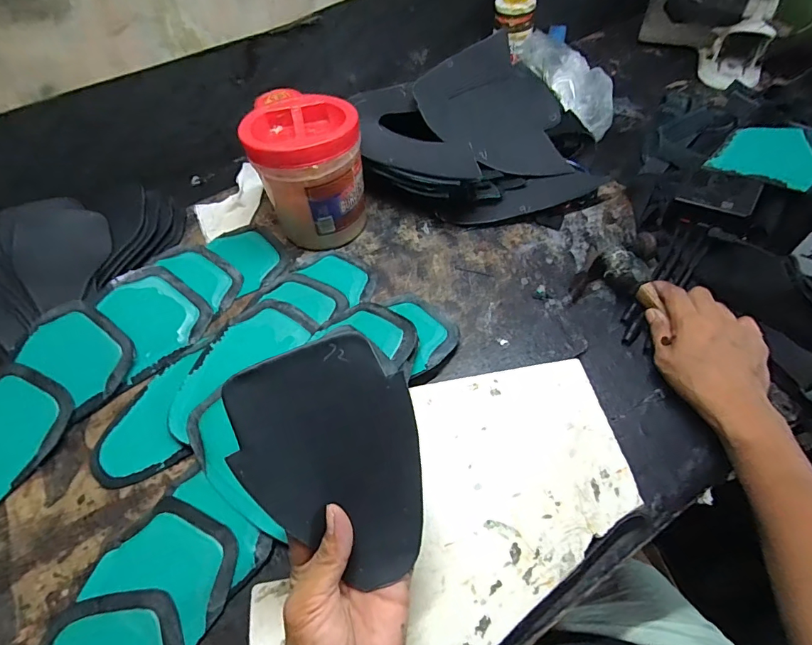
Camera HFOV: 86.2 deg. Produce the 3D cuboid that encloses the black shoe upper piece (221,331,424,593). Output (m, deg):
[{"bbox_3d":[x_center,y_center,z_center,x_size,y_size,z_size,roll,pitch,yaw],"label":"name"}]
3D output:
[{"bbox_3d":[-0.039,0.085,0.258,0.098,0.012,0.148,-20,100,-12],"label":"black shoe upper piece"}]

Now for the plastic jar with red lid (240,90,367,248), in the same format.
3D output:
[{"bbox_3d":[-0.104,-0.168,0.498,0.108,0.137,0.104,-1,57,2],"label":"plastic jar with red lid"}]

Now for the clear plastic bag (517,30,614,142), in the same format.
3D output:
[{"bbox_3d":[0.233,-0.346,0.620,0.075,0.041,0.218,-14,58,-7],"label":"clear plastic bag"}]

